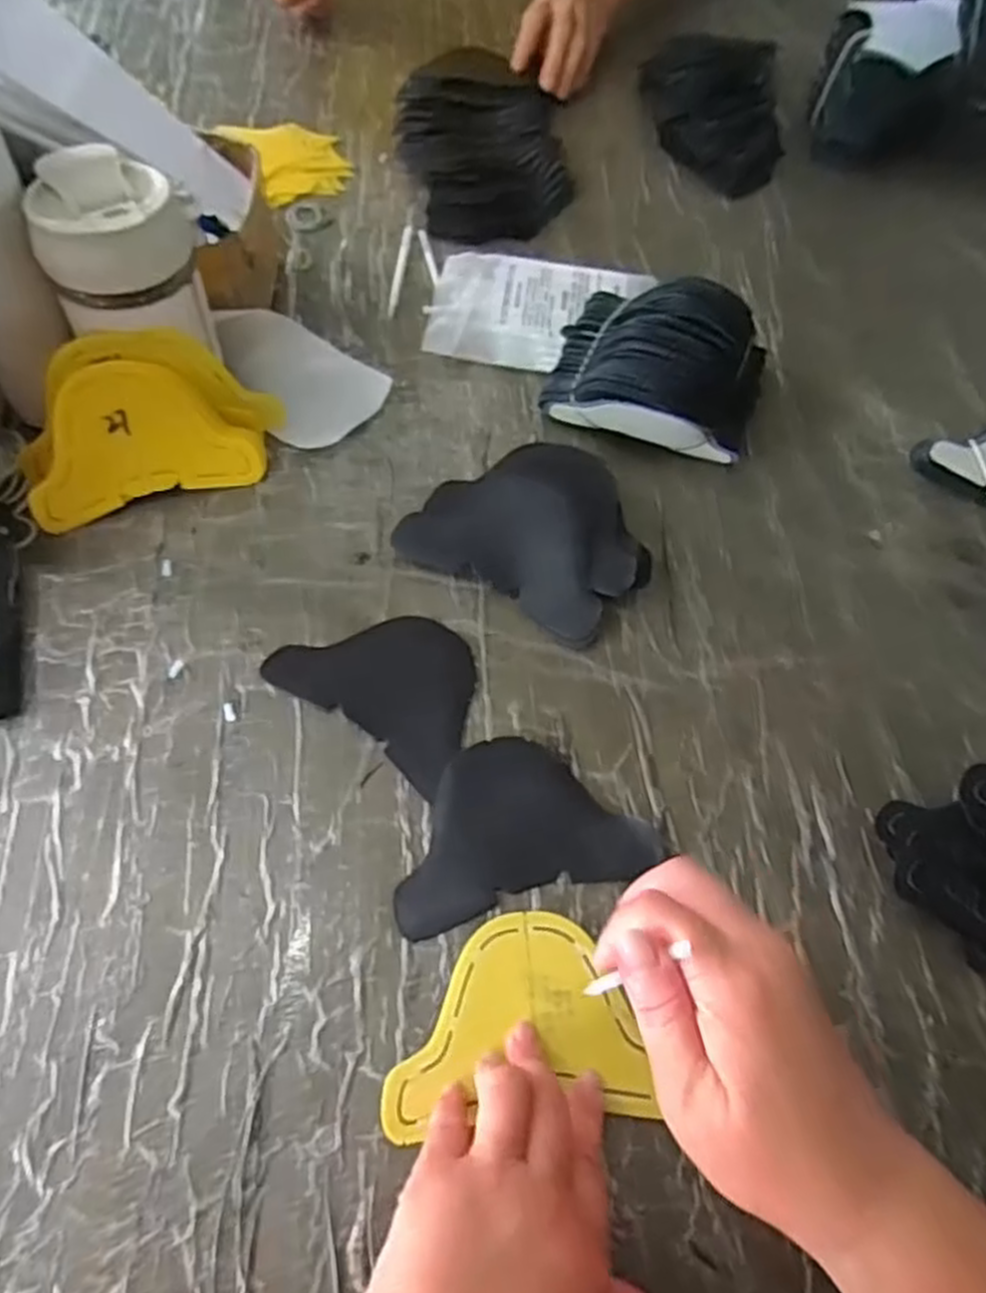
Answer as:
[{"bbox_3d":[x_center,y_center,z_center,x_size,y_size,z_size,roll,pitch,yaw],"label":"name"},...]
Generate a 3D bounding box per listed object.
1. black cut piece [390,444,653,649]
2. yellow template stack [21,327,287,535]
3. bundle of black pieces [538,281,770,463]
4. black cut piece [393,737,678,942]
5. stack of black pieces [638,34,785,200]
[{"bbox_3d":[0.029,-0.076,0.509,0.142,0.023,0.122,34,65,13],"label":"black cut piece"},{"bbox_3d":[-0.220,-0.146,0.498,0.164,0.105,0.036,-19,34,-15],"label":"yellow template stack"},{"bbox_3d":[0.116,-0.192,0.536,0.141,0.089,0.118,15,62,4],"label":"bundle of black pieces"},{"bbox_3d":[0.014,0.093,0.424,0.141,0.006,0.090,-12,60,-10],"label":"black cut piece"},{"bbox_3d":[0.214,-0.512,0.740,0.126,0.045,0.198,-2,62,-5],"label":"stack of black pieces"}]

